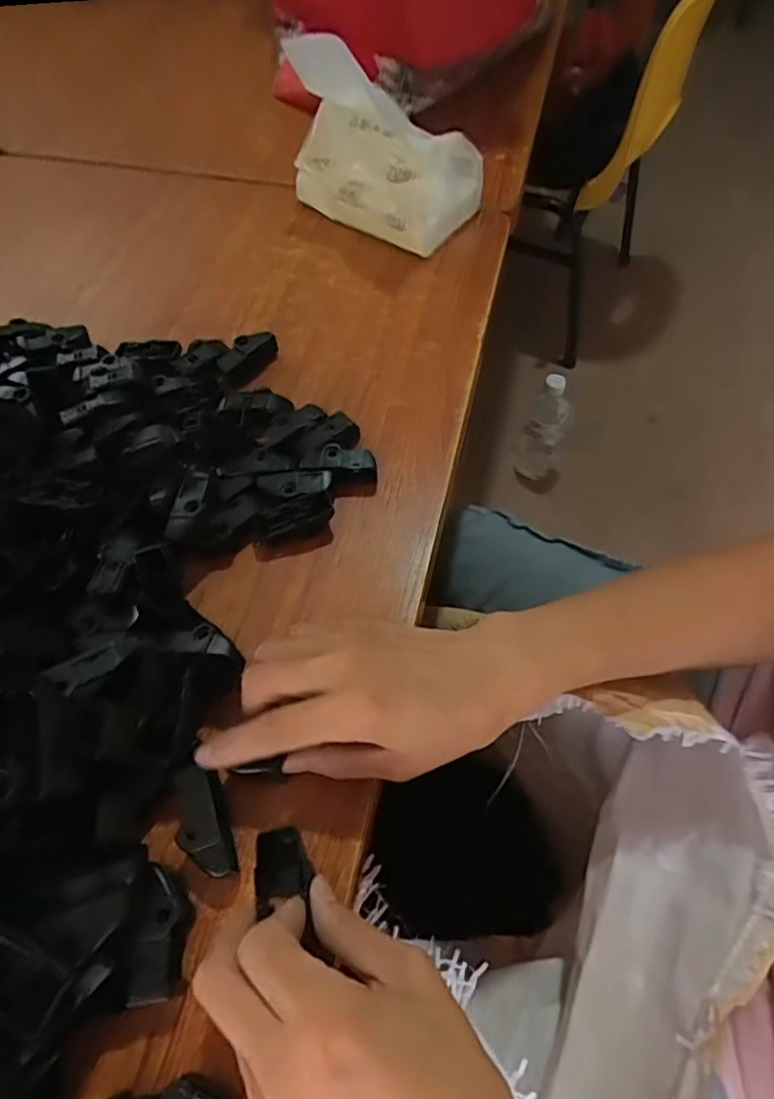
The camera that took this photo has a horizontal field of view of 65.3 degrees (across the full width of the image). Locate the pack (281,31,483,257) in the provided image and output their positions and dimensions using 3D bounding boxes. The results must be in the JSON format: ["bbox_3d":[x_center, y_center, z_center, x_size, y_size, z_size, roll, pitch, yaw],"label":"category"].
[{"bbox_3d":[-0.002,-0.311,0.458,0.131,0.112,0.086,35,67,19],"label":"pack"}]

